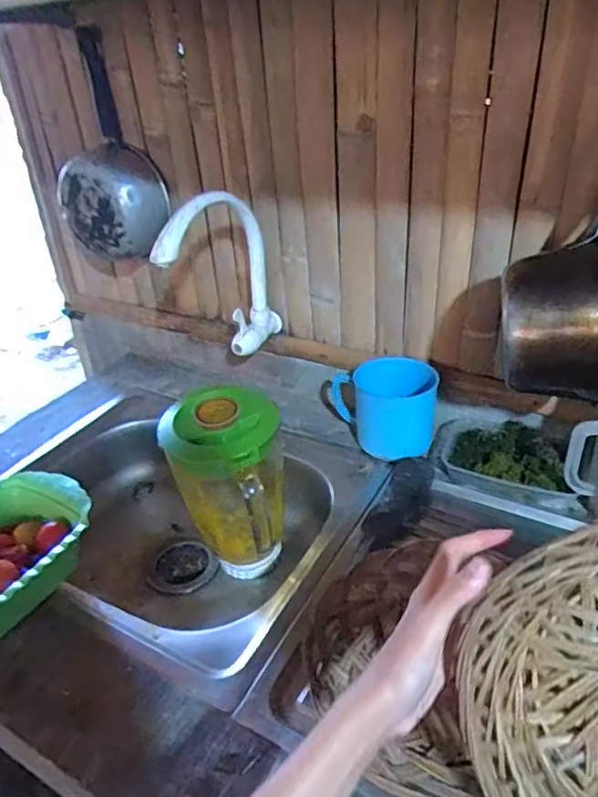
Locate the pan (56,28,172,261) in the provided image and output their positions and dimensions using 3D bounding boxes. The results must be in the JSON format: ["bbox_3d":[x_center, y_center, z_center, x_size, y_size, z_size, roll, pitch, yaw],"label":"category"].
[{"bbox_3d":[-0.293,-0.374,0.857,0.156,0.297,0.096,16,37,29],"label":"pan"}]

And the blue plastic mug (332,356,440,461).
[{"bbox_3d":[0.121,0.015,0.802,0.138,0.115,0.093,-1,32,5],"label":"blue plastic mug"}]

